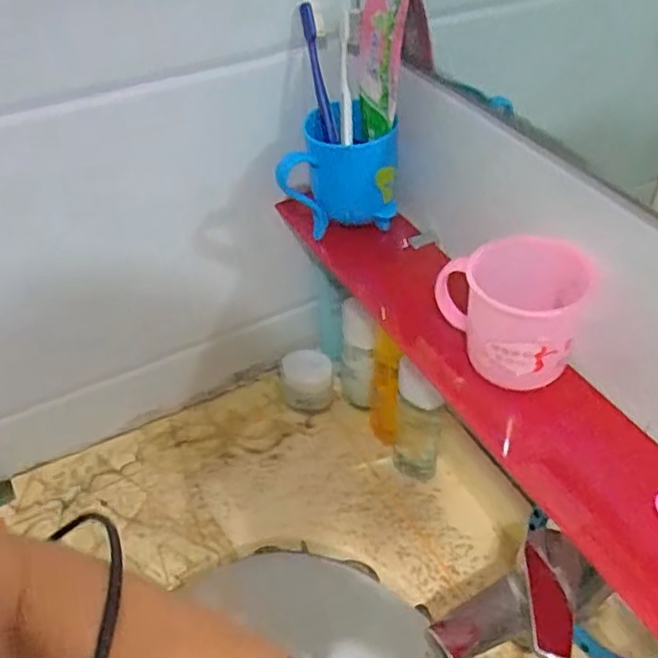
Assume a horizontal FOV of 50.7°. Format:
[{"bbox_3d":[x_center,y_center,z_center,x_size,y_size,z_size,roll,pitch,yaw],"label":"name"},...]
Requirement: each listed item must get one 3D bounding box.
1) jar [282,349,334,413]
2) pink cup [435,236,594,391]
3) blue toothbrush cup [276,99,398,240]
[{"bbox_3d":[-0.025,0.060,0.811,0.058,0.040,0.068,-5,45,-1],"label":"jar"},{"bbox_3d":[0.132,-0.011,0.505,0.088,0.093,0.078,-4,45,0],"label":"pink cup"},{"bbox_3d":[0.009,-0.152,0.642,0.103,0.097,0.070,-2,45,2],"label":"blue toothbrush cup"}]

